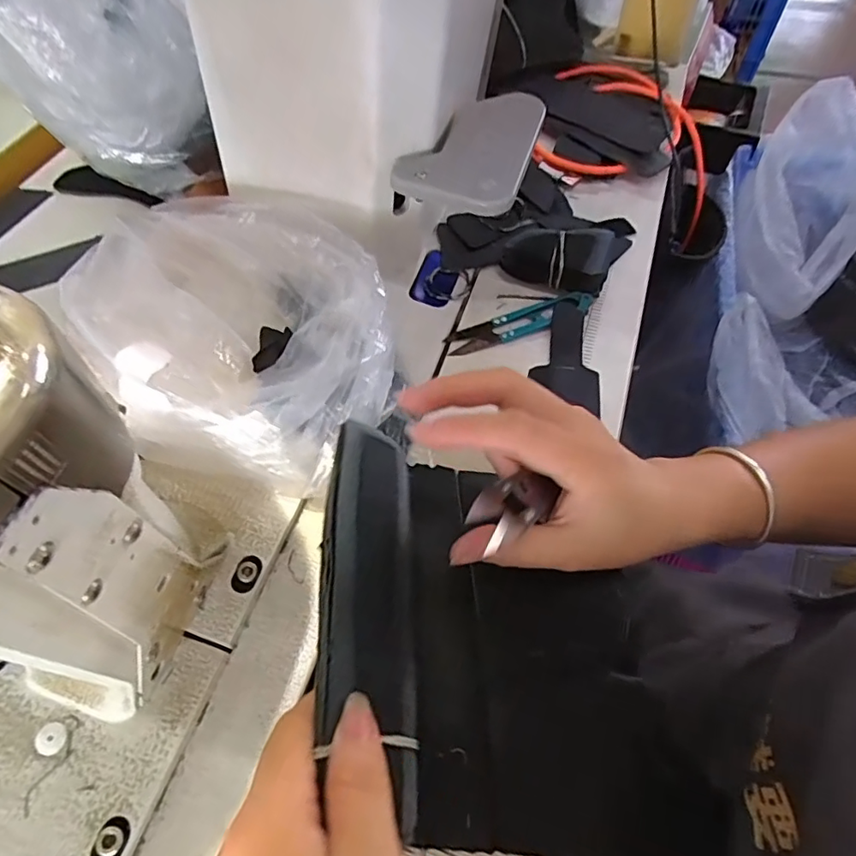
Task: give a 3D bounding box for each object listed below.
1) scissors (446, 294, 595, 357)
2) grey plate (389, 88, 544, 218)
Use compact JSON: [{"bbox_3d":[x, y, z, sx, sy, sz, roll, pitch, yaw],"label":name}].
[{"bbox_3d":[0.062,-0.072,0.368,0.101,0.015,0.022,-13,62,-11],"label":"scissors"},{"bbox_3d":[0.028,-0.170,0.327,0.068,0.011,0.106,14,60,11],"label":"grey plate"}]

